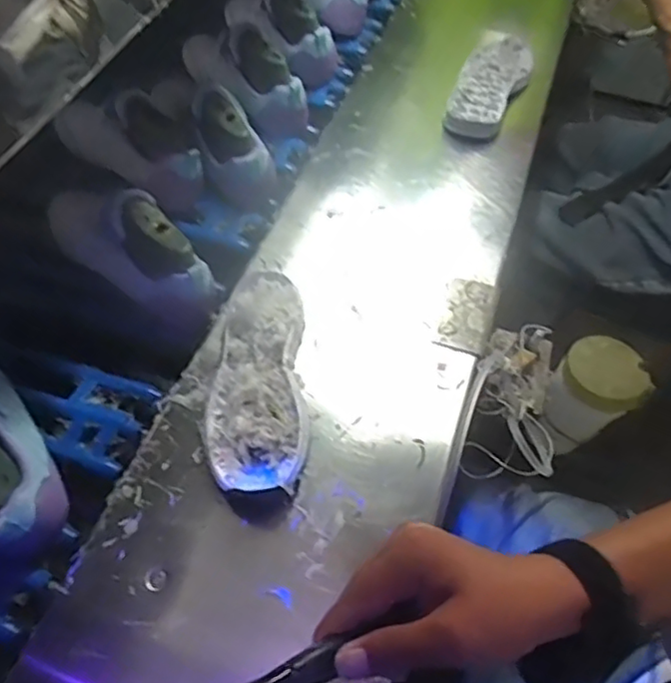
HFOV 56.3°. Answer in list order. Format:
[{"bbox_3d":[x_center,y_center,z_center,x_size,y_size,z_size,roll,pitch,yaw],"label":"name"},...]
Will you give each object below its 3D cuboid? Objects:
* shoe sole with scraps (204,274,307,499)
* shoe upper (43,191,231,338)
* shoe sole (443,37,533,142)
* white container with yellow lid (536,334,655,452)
[{"bbox_3d":[-0.066,0.029,0.531,0.083,0.038,0.210,-1,57,-1],"label":"shoe sole with scraps"},{"bbox_3d":[-0.203,-0.090,0.622,0.225,0.106,0.072,30,64,16],"label":"shoe upper"},{"bbox_3d":[0.196,-0.328,0.796,0.078,0.022,0.215,24,62,13],"label":"shoe sole"},{"bbox_3d":[0.252,0.054,0.621,0.076,0.101,0.072,0,59,0],"label":"white container with yellow lid"}]

